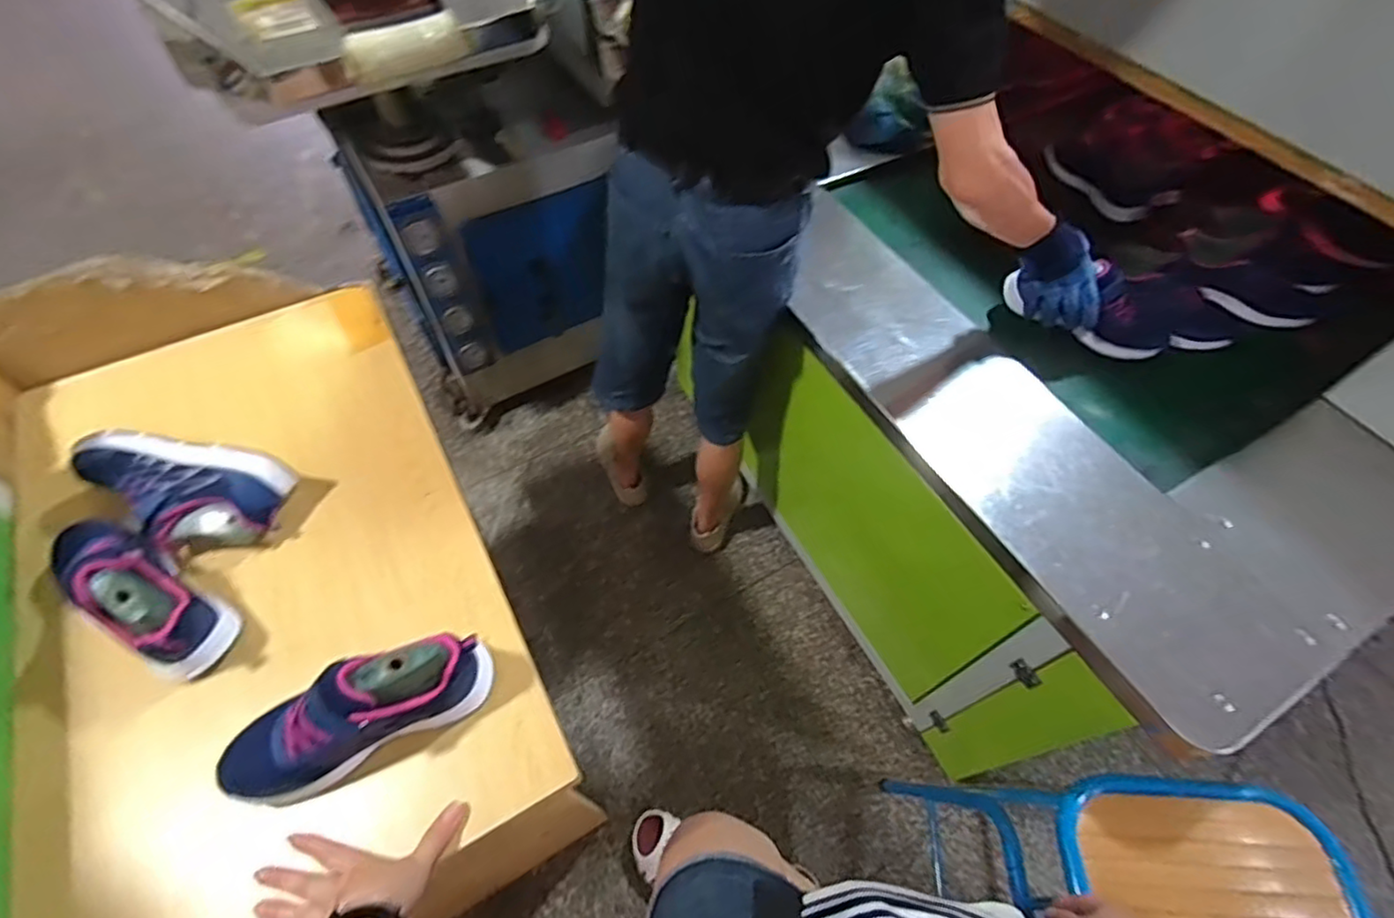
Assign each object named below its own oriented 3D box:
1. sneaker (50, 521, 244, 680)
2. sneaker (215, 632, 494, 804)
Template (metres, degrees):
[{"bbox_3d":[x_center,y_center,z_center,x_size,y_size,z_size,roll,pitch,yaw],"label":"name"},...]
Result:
[{"bbox_3d":[-0.595,0.128,0.647,0.245,0.112,0.077,30,61,18],"label":"sneaker"},{"bbox_3d":[-0.318,0.239,0.578,0.243,0.108,0.079,-20,59,-13],"label":"sneaker"}]

